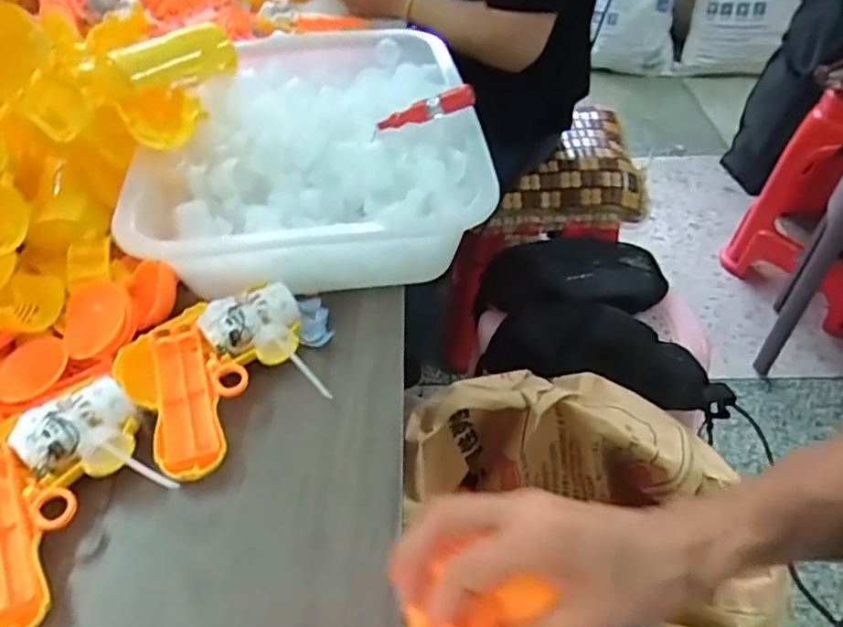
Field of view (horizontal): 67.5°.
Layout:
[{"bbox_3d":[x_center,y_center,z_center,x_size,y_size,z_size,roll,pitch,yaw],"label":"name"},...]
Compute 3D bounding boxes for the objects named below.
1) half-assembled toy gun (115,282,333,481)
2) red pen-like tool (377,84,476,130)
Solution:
[{"bbox_3d":[-0.143,0.039,0.457,0.137,0.035,0.123,-29,51,-24],"label":"half-assembled toy gun"},{"bbox_3d":[0.004,-0.182,0.564,0.094,0.019,0.014,-9,40,29],"label":"red pen-like tool"}]

